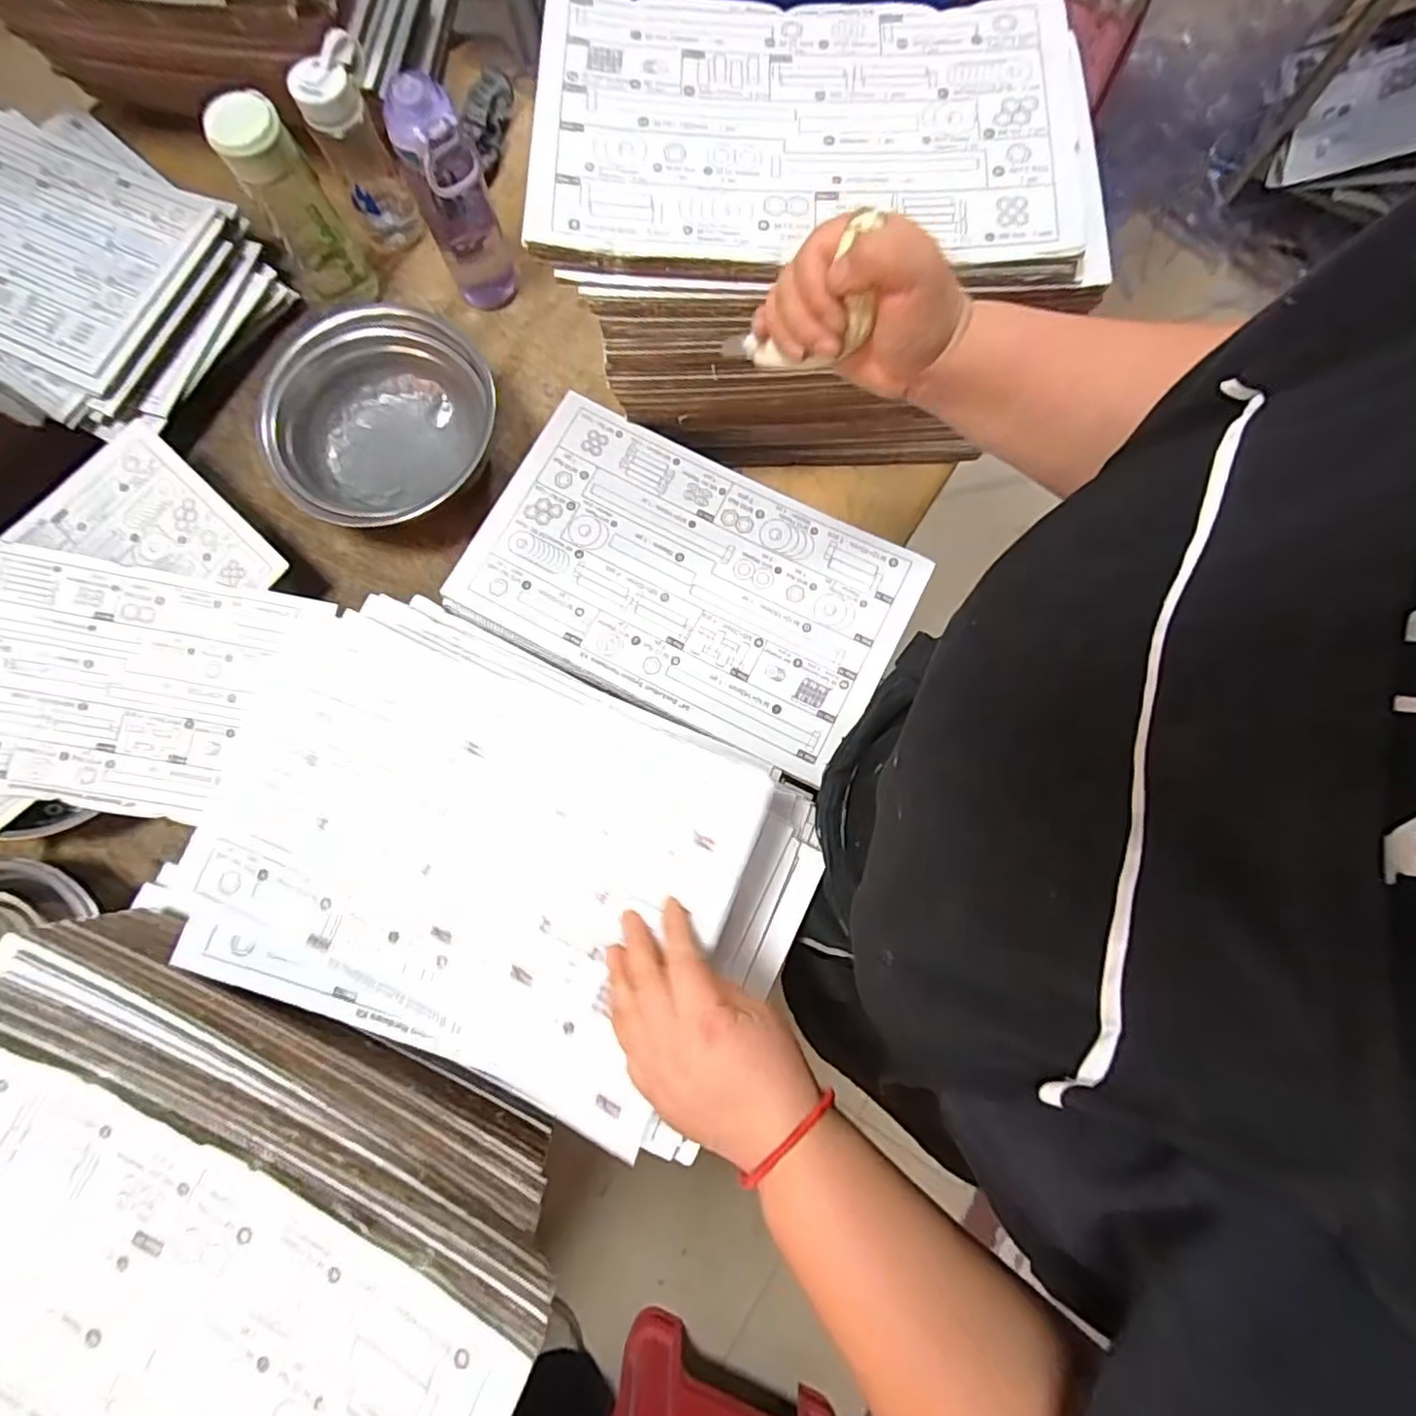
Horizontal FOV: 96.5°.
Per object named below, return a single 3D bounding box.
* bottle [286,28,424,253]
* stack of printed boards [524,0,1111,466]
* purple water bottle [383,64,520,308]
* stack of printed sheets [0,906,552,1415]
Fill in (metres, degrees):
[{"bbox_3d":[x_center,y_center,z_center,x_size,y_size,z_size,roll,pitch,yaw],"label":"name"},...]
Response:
[{"bbox_3d":[-0.399,-0.634,0.725,0.071,0.172,0.086,-10,79,-2],"label":"bottle"},{"bbox_3d":[0.076,-0.402,0.596,0.395,0.277,0.235,0,79,0],"label":"stack of printed boards"},{"bbox_3d":[-0.268,-0.535,0.682,0.074,0.210,0.062,-23,80,-5],"label":"purple water bottle"},{"bbox_3d":[-0.319,0.342,0.380,0.421,0.137,0.266,30,80,6],"label":"stack of printed sheets"}]

